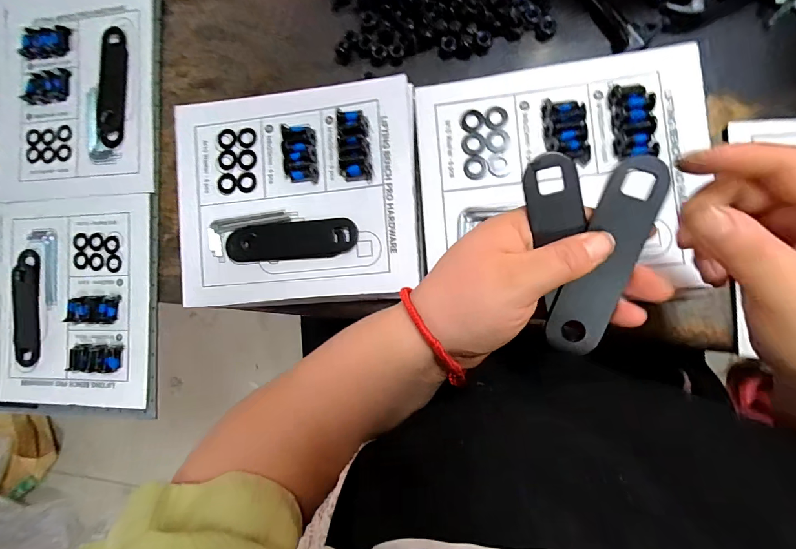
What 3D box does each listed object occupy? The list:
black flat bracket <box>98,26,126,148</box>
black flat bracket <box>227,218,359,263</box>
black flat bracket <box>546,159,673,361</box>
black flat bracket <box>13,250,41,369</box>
[{"bbox_3d":[-0.310,-0.204,0.396,0.031,0.006,0.127,2,88,9],"label":"black flat bracket"},{"bbox_3d":[-0.097,-0.031,0.328,0.124,0.006,0.034,-3,87,9],"label":"black flat bracket"},{"bbox_3d":[0.114,-0.008,0.201,0.029,0.006,0.110,19,102,10],"label":"black flat bracket"},{"bbox_3d":[-0.409,0.037,0.401,0.033,0.007,0.124,-4,87,9],"label":"black flat bracket"}]

